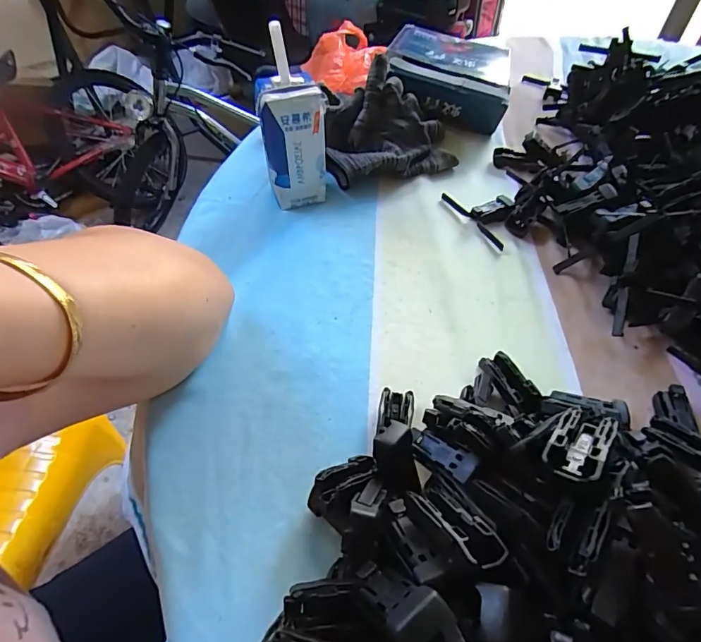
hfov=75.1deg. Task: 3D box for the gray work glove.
[{"bbox_3d":[0.040,-0.189,0.448,0.135,0.078,0.082,-13,51,-14],"label":"gray work glove"}]

